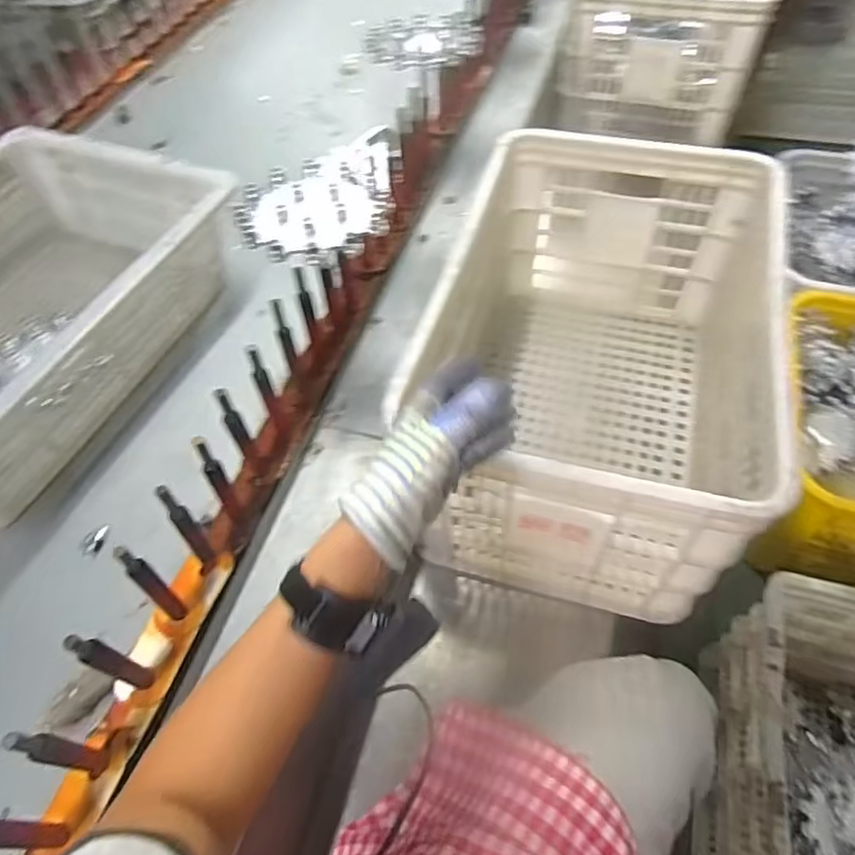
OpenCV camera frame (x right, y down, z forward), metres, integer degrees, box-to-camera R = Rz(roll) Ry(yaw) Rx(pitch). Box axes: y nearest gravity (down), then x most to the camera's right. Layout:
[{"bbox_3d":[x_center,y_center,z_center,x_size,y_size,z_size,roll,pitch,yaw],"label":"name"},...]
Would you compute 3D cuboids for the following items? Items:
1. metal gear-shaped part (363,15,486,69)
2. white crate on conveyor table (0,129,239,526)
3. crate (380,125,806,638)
[{"bbox_3d":[-0.003,-0.525,0.815,0.150,0.029,0.163,-3,55,3],"label":"metal gear-shaped part"},{"bbox_3d":[-0.518,-0.143,0.753,0.400,0.153,0.529,18,59,17],"label":"white crate on conveyor table"},{"bbox_3d":[0.206,-0.086,0.749,0.341,0.285,0.529,12,58,13],"label":"crate"}]

